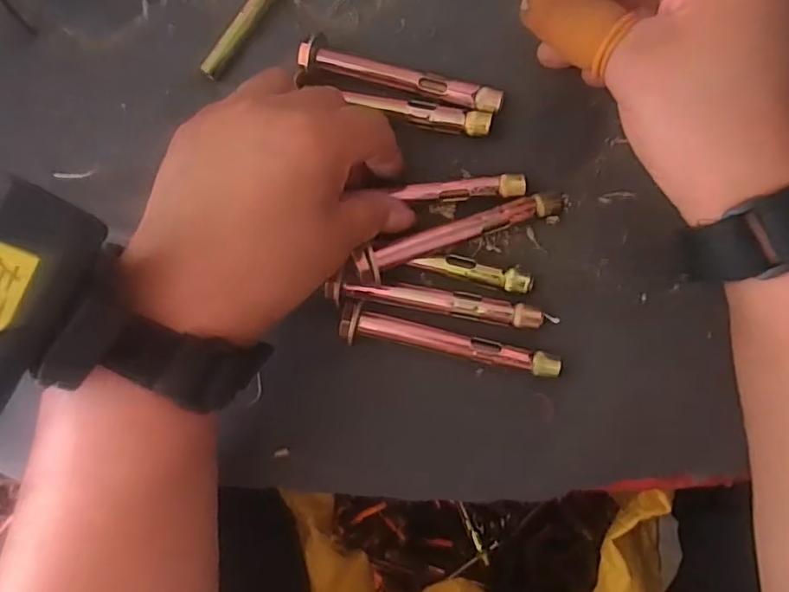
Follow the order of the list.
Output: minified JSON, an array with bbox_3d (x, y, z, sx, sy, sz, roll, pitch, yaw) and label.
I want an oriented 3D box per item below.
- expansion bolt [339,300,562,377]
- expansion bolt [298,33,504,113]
[{"bbox_3d":[0.026,0.021,0.262,0.103,0.015,0.018,9,89,5],"label":"expansion bolt"},{"bbox_3d":[0.003,-0.108,0.277,0.101,0.016,0.015,17,89,6],"label":"expansion bolt"}]

